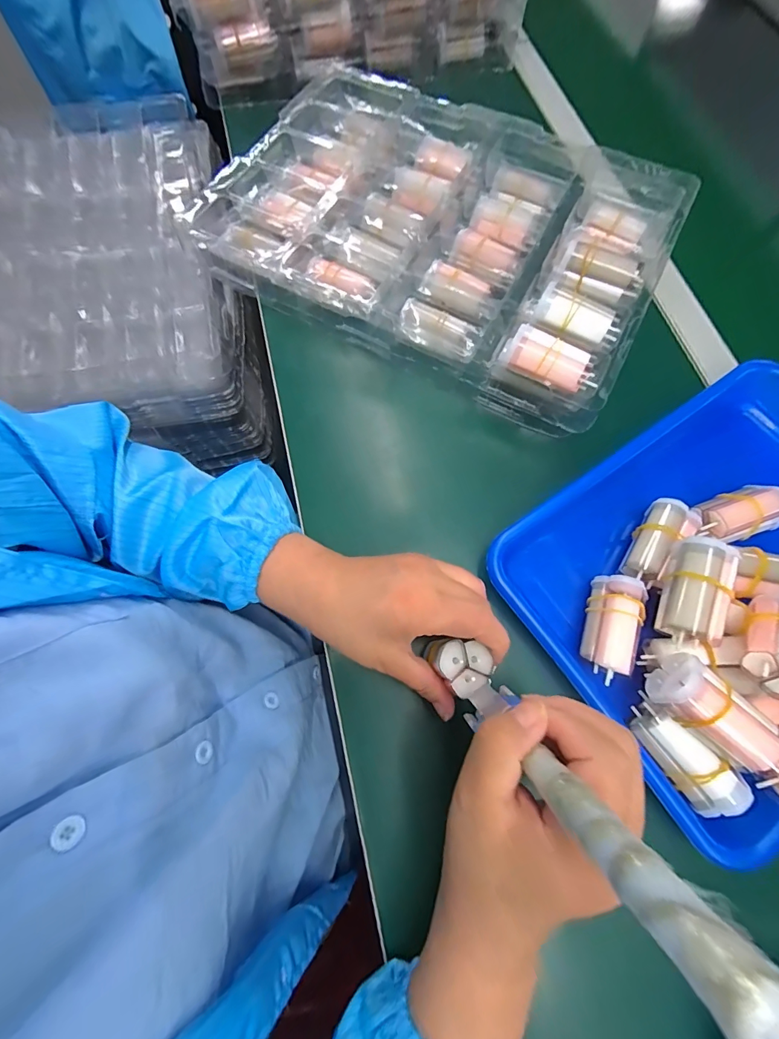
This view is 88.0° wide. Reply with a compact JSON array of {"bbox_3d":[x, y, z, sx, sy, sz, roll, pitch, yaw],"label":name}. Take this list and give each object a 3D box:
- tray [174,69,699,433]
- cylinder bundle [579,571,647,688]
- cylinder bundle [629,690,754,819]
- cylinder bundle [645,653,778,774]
[{"bbox_3d":[0.049,-0.289,0.393,0.407,0.054,0.290,28,73,8],"label":"tray"},{"bbox_3d":[0.158,0.075,0.284,0.030,0.022,0.070,16,71,4],"label":"cylinder bundle"},{"bbox_3d":[0.189,0.153,0.260,0.028,0.027,0.068,-34,75,-12],"label":"cylinder bundle"},{"bbox_3d":[0.198,0.117,0.243,0.068,0.035,0.033,38,74,11],"label":"cylinder bundle"}]

